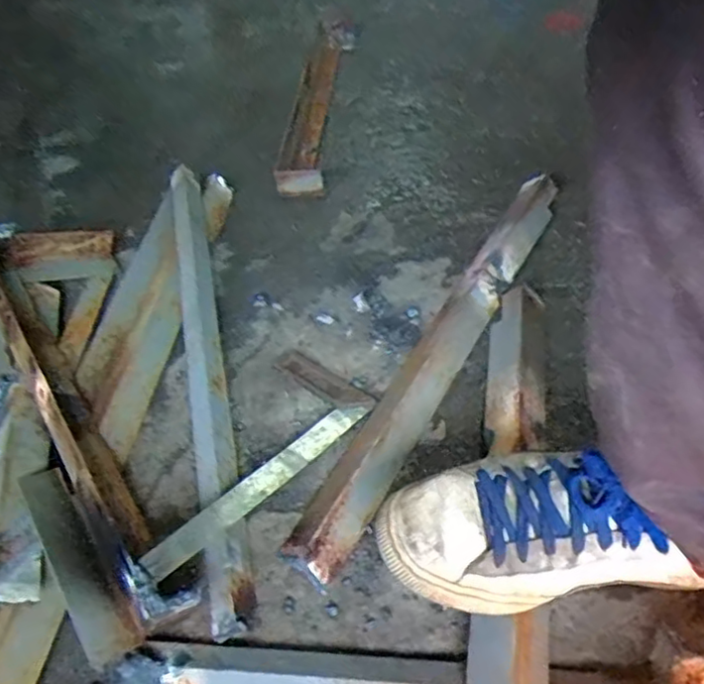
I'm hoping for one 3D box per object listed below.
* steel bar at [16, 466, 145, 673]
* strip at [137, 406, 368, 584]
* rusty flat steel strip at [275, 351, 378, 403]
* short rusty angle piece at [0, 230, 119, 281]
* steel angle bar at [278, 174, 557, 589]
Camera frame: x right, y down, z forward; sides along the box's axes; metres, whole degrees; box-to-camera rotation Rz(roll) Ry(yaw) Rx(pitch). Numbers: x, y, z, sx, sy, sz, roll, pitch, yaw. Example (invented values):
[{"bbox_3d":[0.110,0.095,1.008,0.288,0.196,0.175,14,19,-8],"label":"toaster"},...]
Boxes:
[{"bbox_3d":[-0.215,0.165,0.507,0.036,0.007,0.176,-9,45,-43],"label":"steel bar"},{"bbox_3d":[-0.071,0.113,0.547,0.027,0.009,0.234,34,44,23],"label":"strip"},{"bbox_3d":[-0.031,0.037,0.648,0.113,0.009,0.030,29,49,35],"label":"rusty flat steel strip"},{"bbox_3d":[-0.343,-0.101,0.771,0.059,0.038,0.140,35,32,27],"label":"short rusty angle piece"},{"bbox_3d":[0.096,-0.004,0.659,0.053,0.039,0.527,22,53,22],"label":"steel angle bar"}]

